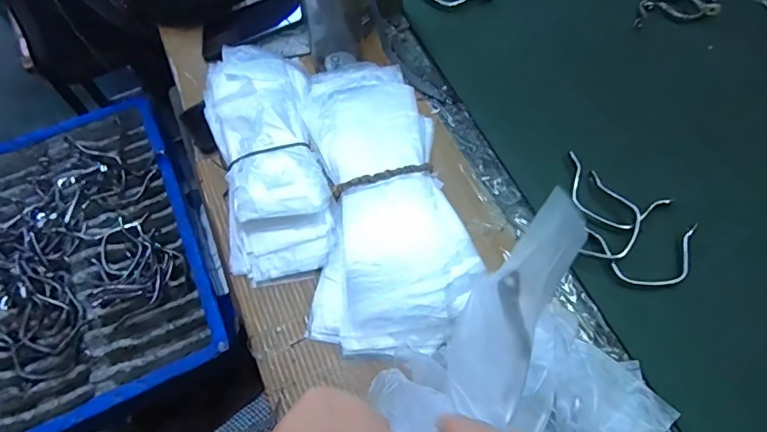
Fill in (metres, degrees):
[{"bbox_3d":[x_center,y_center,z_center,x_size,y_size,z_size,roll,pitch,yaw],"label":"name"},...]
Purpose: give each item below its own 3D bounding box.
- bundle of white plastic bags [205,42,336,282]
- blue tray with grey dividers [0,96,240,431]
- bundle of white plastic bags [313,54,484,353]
[{"bbox_3d":[-0.141,-0.076,0.551,0.127,0.060,0.299,-13,65,-3],"label":"bundle of white plastic bags"},{"bbox_3d":[-0.581,0.099,0.745,0.558,0.078,0.557,-26,66,-11],"label":"blue tray with grey dividers"},{"bbox_3d":[0.004,-0.031,0.530,0.171,0.047,0.361,-4,65,1],"label":"bundle of white plastic bags"}]

